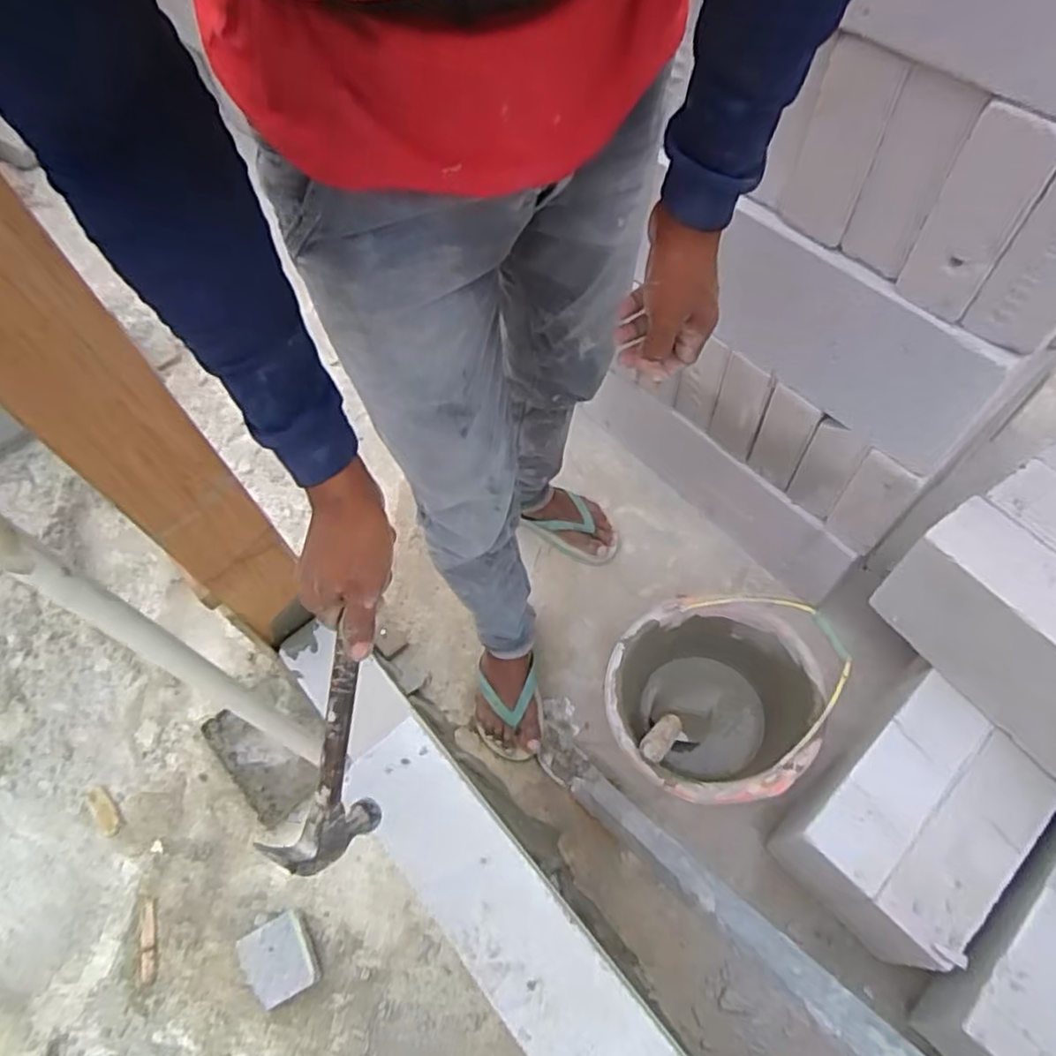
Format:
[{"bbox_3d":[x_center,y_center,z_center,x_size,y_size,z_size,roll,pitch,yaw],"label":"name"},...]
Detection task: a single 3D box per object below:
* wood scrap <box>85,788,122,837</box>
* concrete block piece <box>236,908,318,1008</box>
[{"bbox_3d":[-0.658,0.439,1.048,0.030,0.006,0.086,-36,65,-16],"label":"wood scrap"},{"bbox_3d":[-0.344,0.595,0.933,0.091,0.029,0.098,-27,62,-11],"label":"concrete block piece"}]

